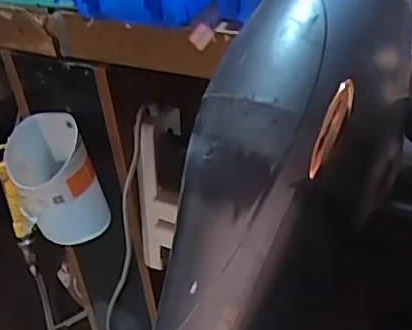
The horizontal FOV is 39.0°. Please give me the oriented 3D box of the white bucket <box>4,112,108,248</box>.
[{"bbox_3d":[-0.187,0.017,0.722,0.089,0.139,0.097,-25,41,-21],"label":"white bucket"}]

